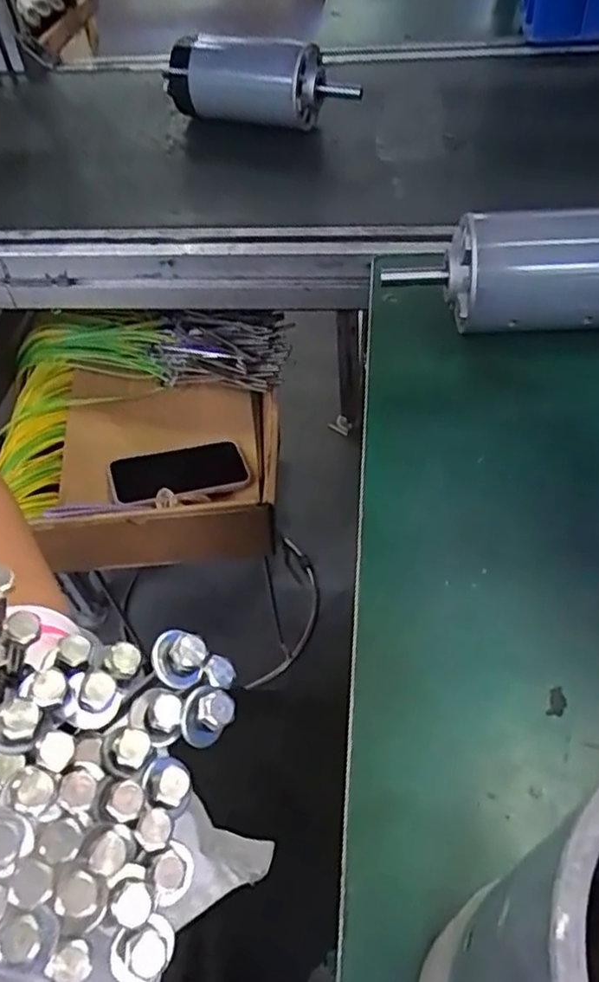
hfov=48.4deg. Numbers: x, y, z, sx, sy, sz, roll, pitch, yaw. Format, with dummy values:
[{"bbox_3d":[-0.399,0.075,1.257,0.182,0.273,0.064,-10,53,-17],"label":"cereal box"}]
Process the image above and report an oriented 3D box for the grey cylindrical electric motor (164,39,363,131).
[{"bbox_3d":[-0.052,-0.481,0.785,0.227,0.078,0.080,22,55,20],"label":"grey cylindrical electric motor"}]

